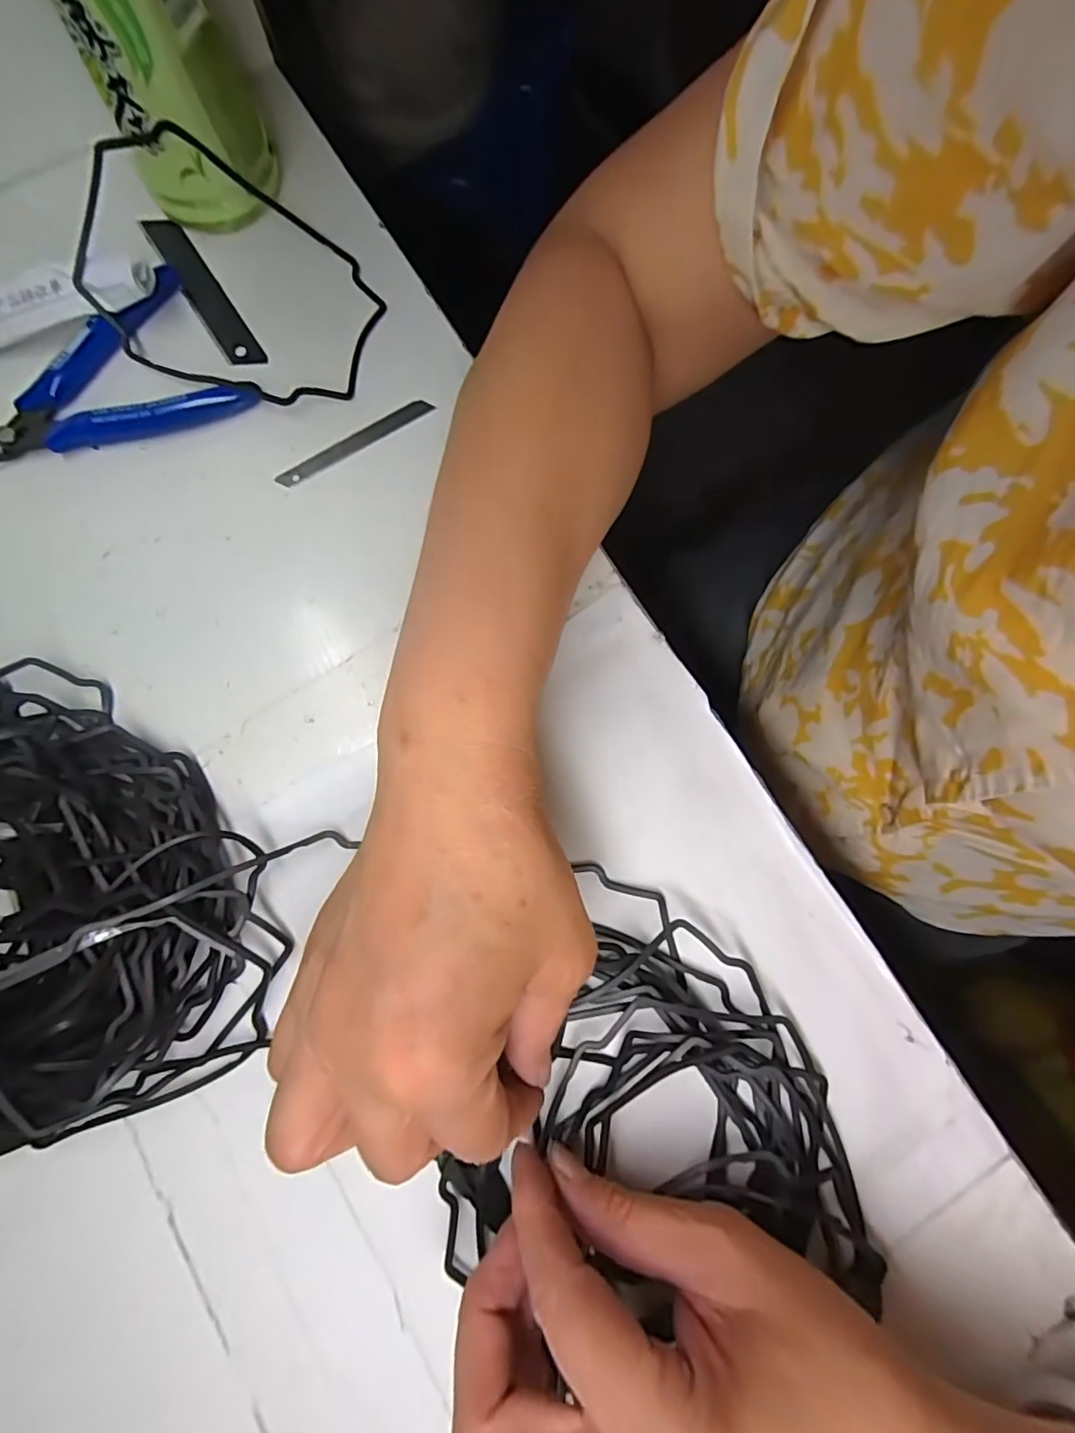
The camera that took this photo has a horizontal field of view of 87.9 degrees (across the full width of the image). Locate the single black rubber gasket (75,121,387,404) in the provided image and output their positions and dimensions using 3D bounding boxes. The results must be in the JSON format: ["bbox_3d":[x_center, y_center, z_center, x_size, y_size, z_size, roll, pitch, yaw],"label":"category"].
[{"bbox_3d":[-0.135,-0.197,0.245,0.119,0.044,0.095,18,80,2],"label":"single black rubber gasket"}]

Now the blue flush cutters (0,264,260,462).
[{"bbox_3d":[-0.196,-0.145,0.248,0.114,0.018,0.082,-37,82,-7],"label":"blue flush cutters"}]

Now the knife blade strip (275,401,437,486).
[{"bbox_3d":[-0.084,-0.127,0.258,0.077,0.004,0.009,-33,91,-6],"label":"knife blade strip"}]

